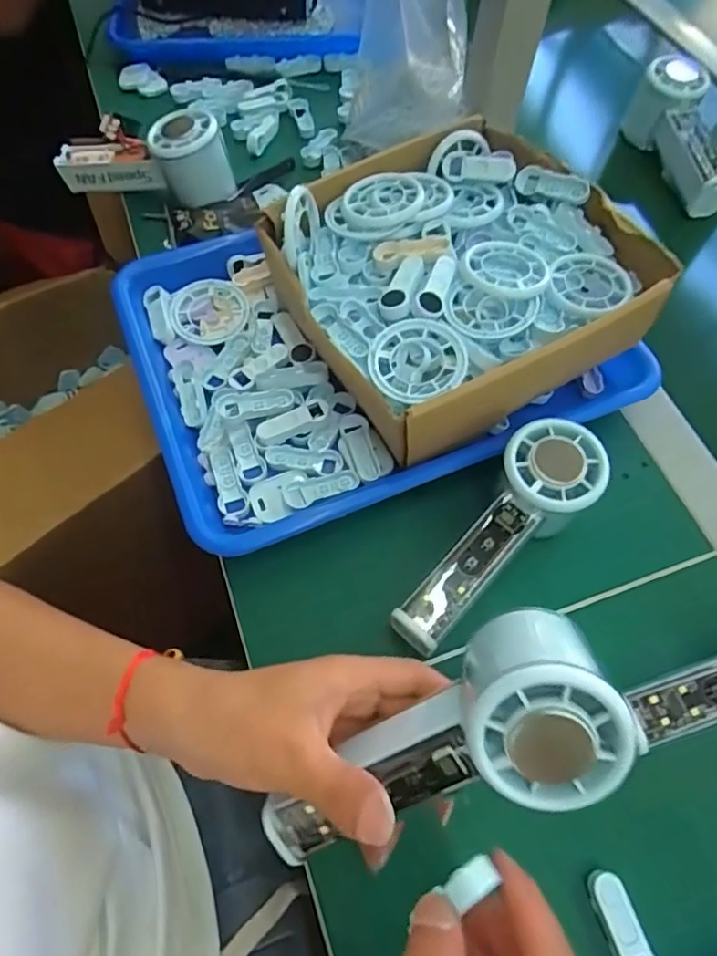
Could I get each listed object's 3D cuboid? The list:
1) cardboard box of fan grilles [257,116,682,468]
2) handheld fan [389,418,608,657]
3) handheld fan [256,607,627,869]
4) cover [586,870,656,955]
[{"bbox_3d":[0.066,-0.132,0.388,0.210,0.076,0.207,-24,66,-15],"label":"cardboard box of fan grilles"},{"bbox_3d":[0.080,0.036,0.337,0.050,0.050,0.154,40,81,17],"label":"handheld fan"},{"bbox_3d":[0.036,0.112,0.251,0.159,0.073,0.057,-32,90,23],"label":"handheld fan"},{"bbox_3d":[0.125,0.213,0.267,0.020,0.010,0.049,-11,63,-8],"label":"cover"}]

